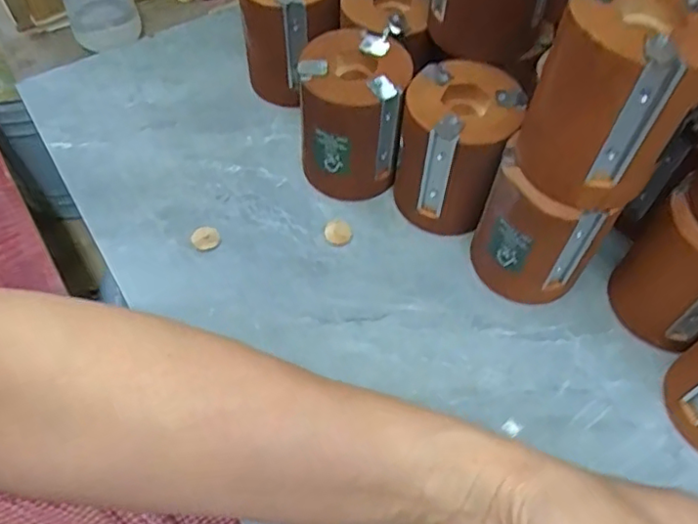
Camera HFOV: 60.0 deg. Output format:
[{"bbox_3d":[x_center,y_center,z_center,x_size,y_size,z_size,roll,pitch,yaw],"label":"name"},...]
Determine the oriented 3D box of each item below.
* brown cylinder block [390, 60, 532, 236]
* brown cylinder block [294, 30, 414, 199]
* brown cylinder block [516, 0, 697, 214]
[{"bbox_3d":[0.074,-0.079,0.433,0.077,0.101,0.076,22,60,12],"label":"brown cylinder block"},{"bbox_3d":[0.003,-0.106,0.451,0.076,0.107,0.074,0,58,-1],"label":"brown cylinder block"},{"bbox_3d":[0.138,-0.088,0.317,0.076,0.097,0.078,32,63,18],"label":"brown cylinder block"}]

